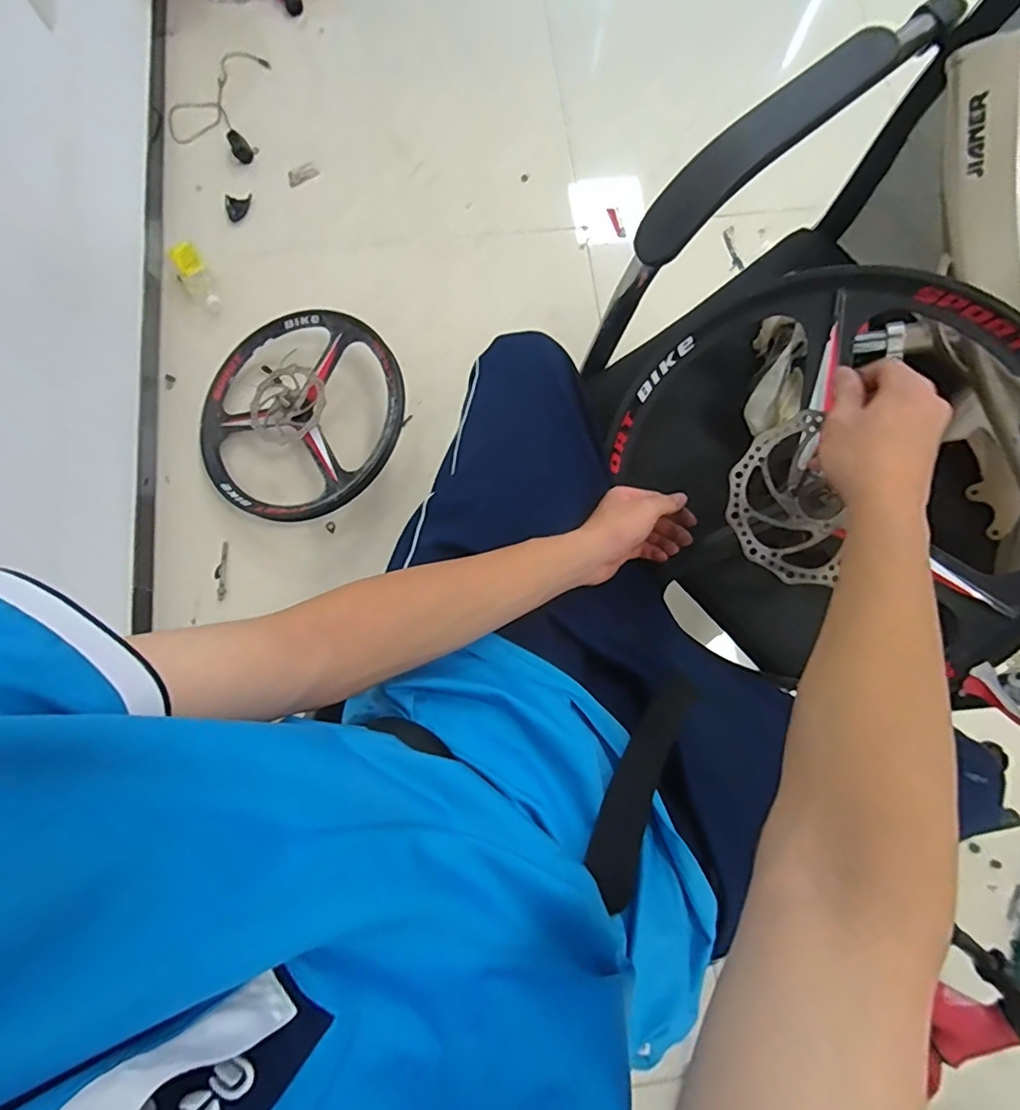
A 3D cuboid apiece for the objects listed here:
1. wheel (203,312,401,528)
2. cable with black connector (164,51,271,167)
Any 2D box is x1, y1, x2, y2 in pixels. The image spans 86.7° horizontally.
[{"bbox_3d":[-0.398,-0.266,1.024,0.398,0.089,0.407,0,78,-1],"label":"wheel"},{"bbox_3d":[-0.694,-1.072,1.296,0.219,0.051,0.342,3,78,-1],"label":"cable with black connector"}]

